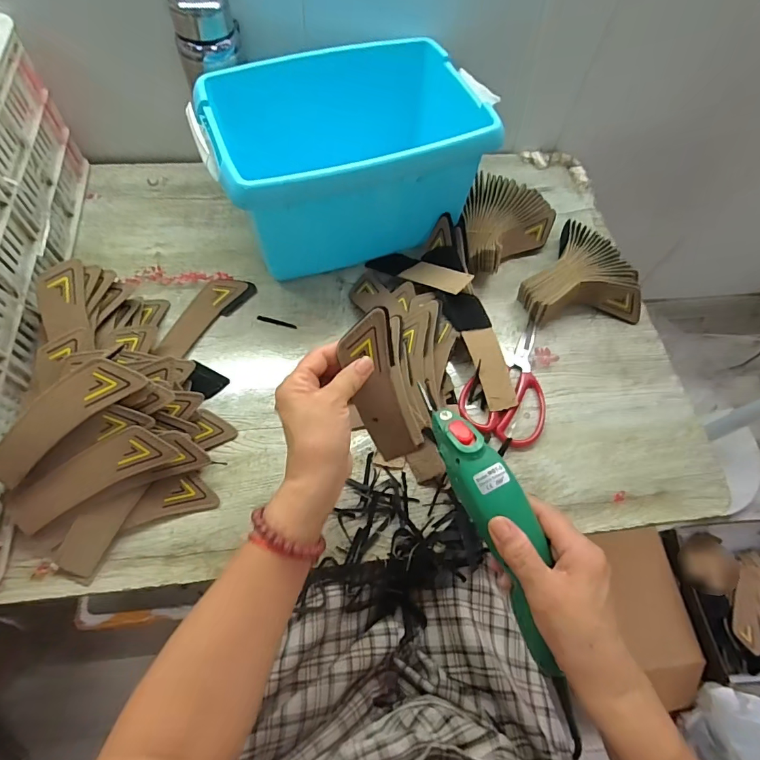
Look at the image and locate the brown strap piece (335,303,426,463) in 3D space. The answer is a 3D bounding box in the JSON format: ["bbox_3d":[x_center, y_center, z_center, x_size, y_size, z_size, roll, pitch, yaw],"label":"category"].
[{"bbox_3d":[0.002,0.012,0.390,0.054,0.148,0.016,-19,25,-12],"label":"brown strap piece"}]

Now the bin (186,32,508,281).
[{"bbox_3d":[-0.037,-0.266,0.561,0.312,0.173,0.178,-21,65,-13],"label":"bin"}]

